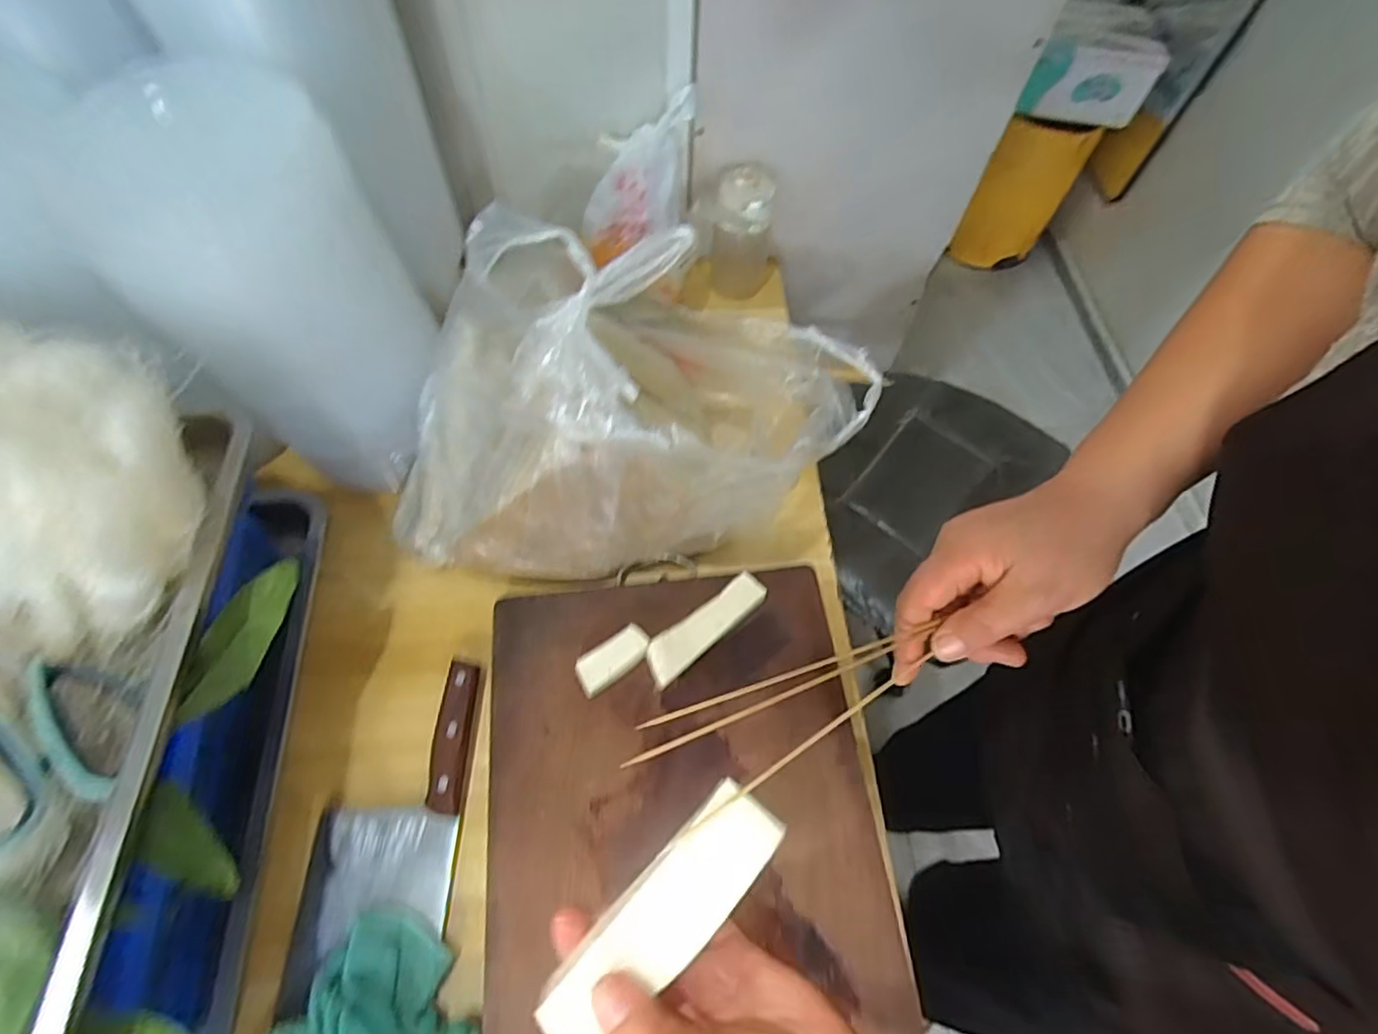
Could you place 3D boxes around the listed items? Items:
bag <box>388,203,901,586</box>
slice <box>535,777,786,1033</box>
[{"bbox_3d":[-0.059,-0.094,0.544,0.397,0.241,0.240,9,62,2],"label":"bag"},{"bbox_3d":[-0.012,0.178,0.282,0.126,0.007,0.040,-40,71,-15],"label":"slice"}]

